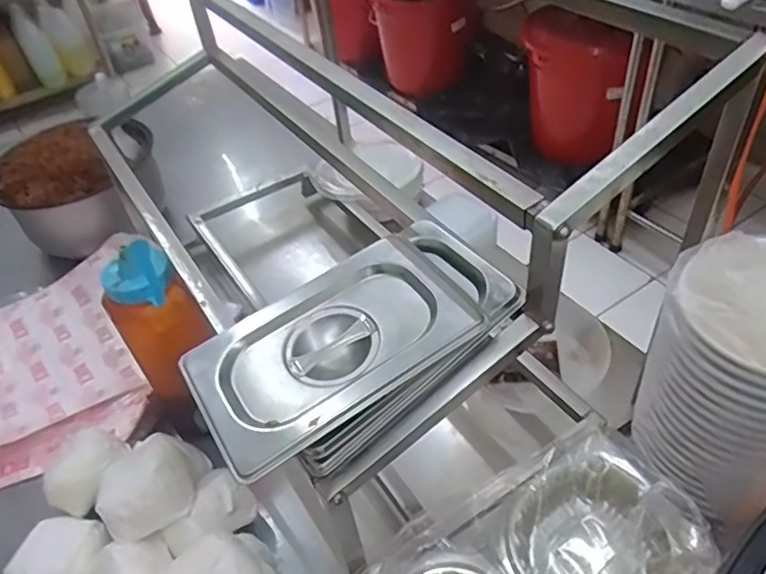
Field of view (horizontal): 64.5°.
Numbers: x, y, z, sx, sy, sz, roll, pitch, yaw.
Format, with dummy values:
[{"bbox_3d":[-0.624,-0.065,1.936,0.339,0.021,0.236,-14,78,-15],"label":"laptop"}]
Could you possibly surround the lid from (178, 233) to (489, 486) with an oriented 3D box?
[{"bbox_3d":[-0.035,0.035,0.394,0.175,0.024,0.108,-27,48,-19],"label":"lid"}]

